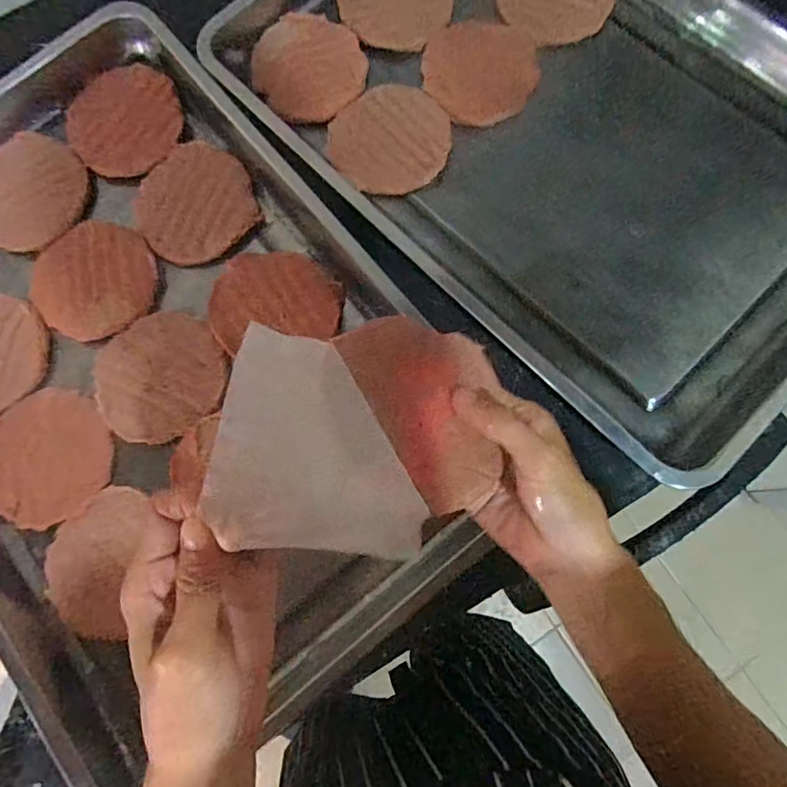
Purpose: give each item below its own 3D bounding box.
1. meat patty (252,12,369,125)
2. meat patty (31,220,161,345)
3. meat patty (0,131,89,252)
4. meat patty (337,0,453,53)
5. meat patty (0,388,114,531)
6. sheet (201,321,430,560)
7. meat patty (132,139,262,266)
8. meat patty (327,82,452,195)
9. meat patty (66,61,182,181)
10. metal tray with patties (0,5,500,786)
[{"bbox_3d":[-0.082,-0.316,0.512,0.106,0.004,0.111,0,78,1],"label":"meat patty"},{"bbox_3d":[-0.266,-0.101,0.475,0.104,0.008,0.104,0,78,1],"label":"meat patty"},{"bbox_3d":[-0.340,-0.188,0.490,0.107,0.008,0.101,0,78,1],"label":"meat patty"},{"bbox_3d":[0.002,-0.392,0.528,0.113,0.004,0.106,0,78,1],"label":"meat patty"},{"bbox_3d":[-0.289,0.051,0.441,0.101,0.011,0.110,-14,78,-2],"label":"meat patty"},{"bbox_3d":[-0.032,0.024,0.262,0.102,0.007,0.100,12,68,-18],"label":"sheet"},{"bbox_3d":[-0.180,-0.174,0.484,0.106,0.013,0.100,0,78,1],"label":"meat patty"},{"bbox_3d":[-0.004,-0.241,0.488,0.110,0.019,0.107,0,78,1],"label":"meat patty"},{"bbox_3d":[-0.255,-0.256,0.500,0.105,0.018,0.101,-9,78,0],"label":"meat patty"},{"bbox_3d":[-0.225,-0.044,0.447,0.397,0.033,0.601,-39,80,-6],"label":"metal tray with patties"}]

